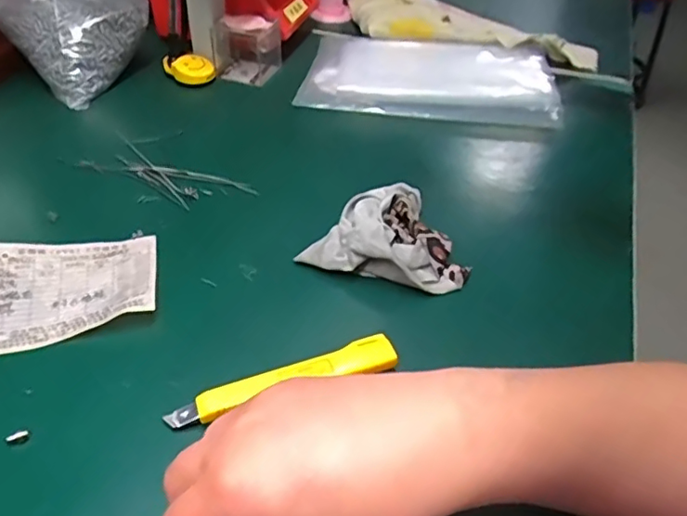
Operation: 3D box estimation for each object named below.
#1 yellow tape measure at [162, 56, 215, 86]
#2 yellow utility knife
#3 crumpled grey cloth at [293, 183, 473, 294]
[{"bbox_3d":[-0.165,-0.201,0.621,0.052,0.023,0.037,-5,42,-10],"label":"yellow tape measure"},{"bbox_3d":[-0.032,0.069,0.325,0.128,0.015,0.019,-12,44,-18],"label":"yellow utility knife"},{"bbox_3d":[0.039,-0.018,0.421,0.107,0.034,0.095,15,42,14],"label":"crumpled grey cloth"}]

